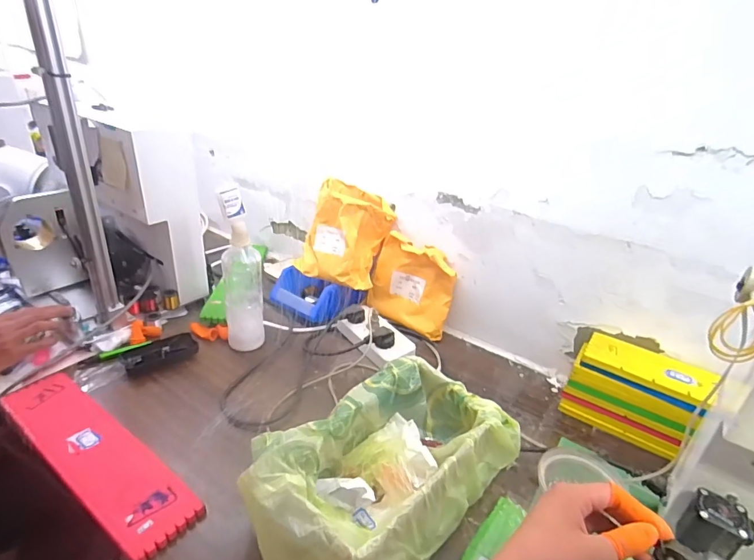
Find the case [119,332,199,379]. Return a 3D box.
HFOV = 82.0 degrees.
[{"bbox_3d":[-0.353,0.119,0.708,0.109,0.022,0.044,-21,38,-39],"label":"case"}]

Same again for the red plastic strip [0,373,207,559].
[{"bbox_3d":[-0.357,0.211,0.544,0.349,0.015,0.086,22,33,29],"label":"red plastic strip"}]

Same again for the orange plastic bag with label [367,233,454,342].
[{"bbox_3d":[0.062,0.010,0.820,0.167,0.156,0.027,25,21,27],"label":"orange plastic bag with label"}]

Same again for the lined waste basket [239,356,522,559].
[{"bbox_3d":[0.020,0.214,0.495,0.169,0.108,0.291,26,35,34],"label":"lined waste basket"}]

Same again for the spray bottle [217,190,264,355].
[{"bbox_3d":[-0.220,-0.008,0.702,0.057,0.262,0.050,14,30,17],"label":"spray bottle"}]

